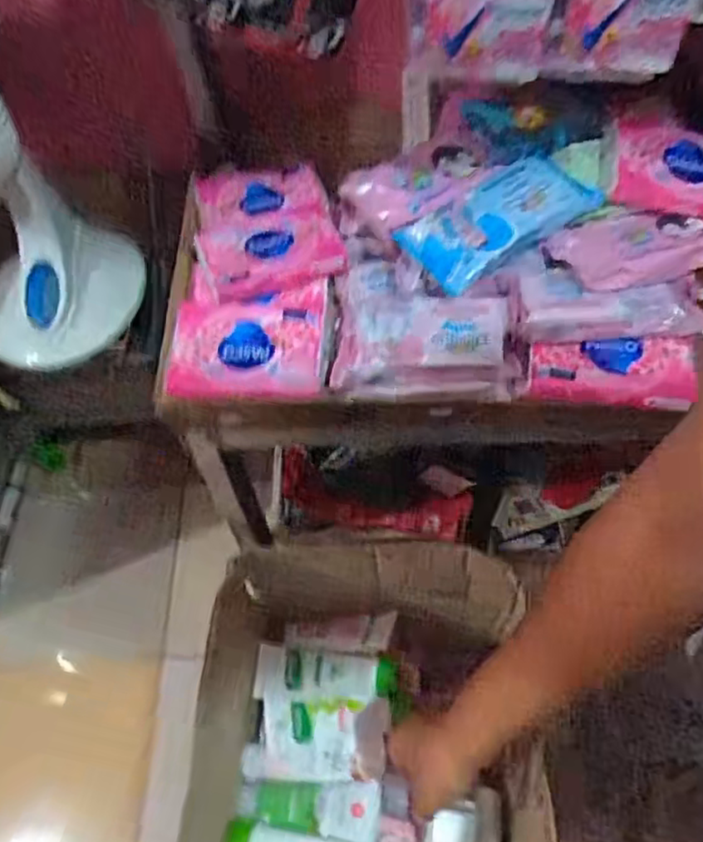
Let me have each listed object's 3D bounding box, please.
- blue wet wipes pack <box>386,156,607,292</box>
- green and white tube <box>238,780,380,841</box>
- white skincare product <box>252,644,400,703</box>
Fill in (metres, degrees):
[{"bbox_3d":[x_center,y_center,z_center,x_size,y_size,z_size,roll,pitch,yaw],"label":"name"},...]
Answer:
[{"bbox_3d":[0.152,-0.215,0.701,0.190,0.047,0.100,-26,59,3],"label":"blue wet wipes pack"},{"bbox_3d":[-0.048,0.396,0.684,0.151,0.027,0.051,-3,57,15],"label":"green and white tube"},{"bbox_3d":[-0.029,0.281,0.740,0.157,0.030,0.053,2,58,4],"label":"white skincare product"}]

